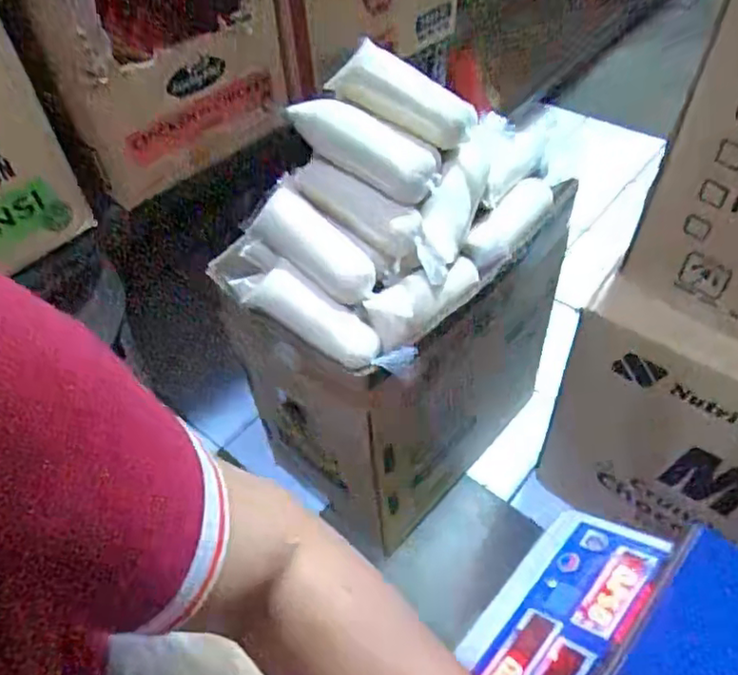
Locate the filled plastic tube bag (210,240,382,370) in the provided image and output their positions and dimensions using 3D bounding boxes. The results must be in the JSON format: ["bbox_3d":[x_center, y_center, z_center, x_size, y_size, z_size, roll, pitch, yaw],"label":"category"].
[{"bbox_3d":[-0.078,-0.037,0.597,0.217,0.042,0.047,33,59,27],"label":"filled plastic tube bag"}]

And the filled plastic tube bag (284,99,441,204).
[{"bbox_3d":[-0.002,-0.177,0.570,0.145,0.054,0.044,30,57,7],"label":"filled plastic tube bag"}]

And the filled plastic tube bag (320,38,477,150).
[{"bbox_3d":[0.036,-0.236,0.591,0.139,0.058,0.054,23,51,-8],"label":"filled plastic tube bag"}]

